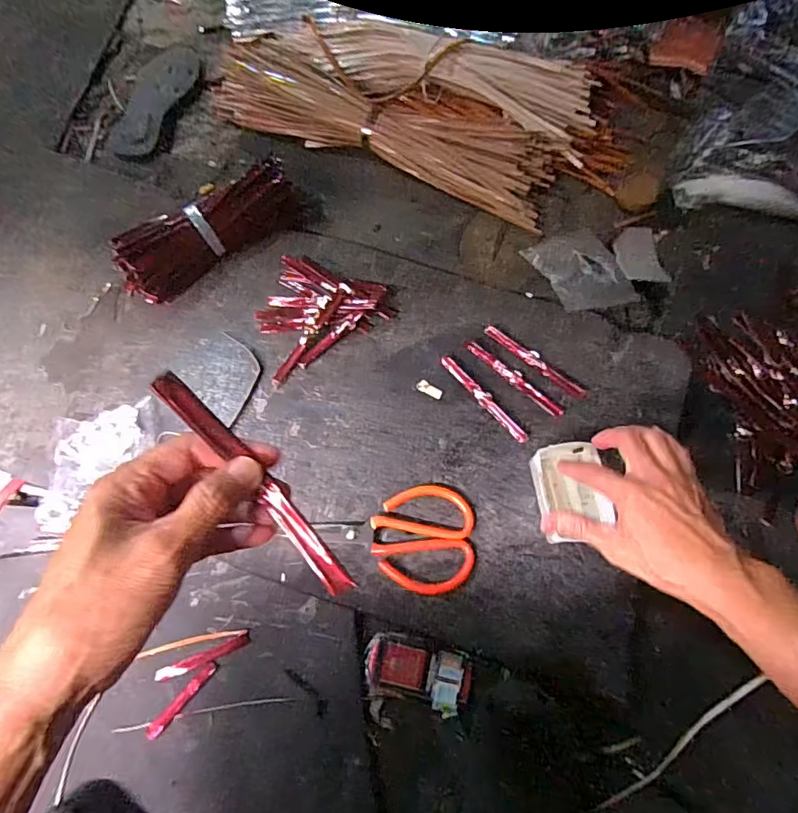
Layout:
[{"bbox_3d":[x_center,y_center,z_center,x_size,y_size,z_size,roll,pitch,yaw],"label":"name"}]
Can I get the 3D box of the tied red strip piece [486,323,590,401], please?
[{"bbox_3d":[0.165,-0.055,0.614,0.143,0.007,0.016,39,76,15],"label":"tied red strip piece"}]

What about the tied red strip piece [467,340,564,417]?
[{"bbox_3d":[0.139,-0.035,0.611,0.140,0.004,0.016,39,76,15],"label":"tied red strip piece"}]

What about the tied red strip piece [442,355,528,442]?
[{"bbox_3d":[0.101,-0.012,0.604,0.017,0.014,0.140,-37,73,-10],"label":"tied red strip piece"}]

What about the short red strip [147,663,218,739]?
[{"bbox_3d":[-0.232,0.313,0.540,0.016,0.009,0.087,39,75,9],"label":"short red strip"}]

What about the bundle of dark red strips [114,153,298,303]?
[{"bbox_3d":[-0.249,-0.233,0.673,0.255,0.073,0.077,-37,76,-6],"label":"bundle of dark red strips"}]

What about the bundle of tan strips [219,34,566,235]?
[{"bbox_3d":[-0.030,-0.426,0.751,0.543,0.039,0.148,23,73,10],"label":"bundle of tan strips"}]

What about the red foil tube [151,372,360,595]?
[{"bbox_3d":[-0.076,0.042,0.272,0.015,0.013,0.147,-41,96,-12],"label":"red foil tube"}]

